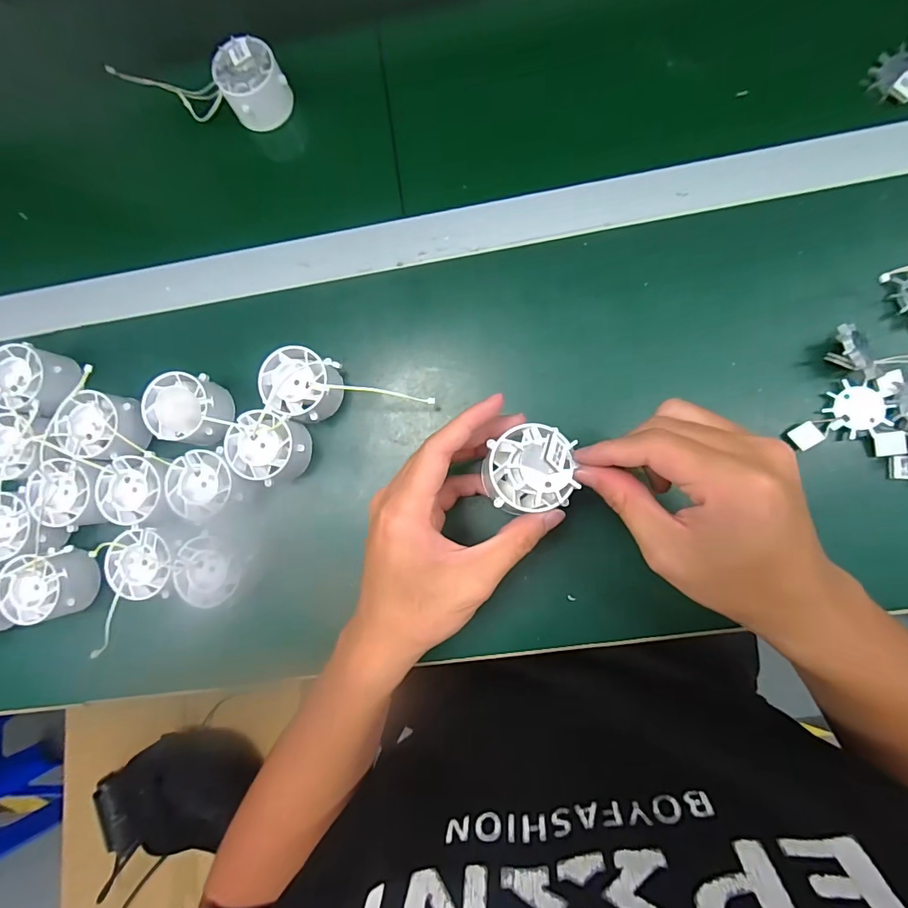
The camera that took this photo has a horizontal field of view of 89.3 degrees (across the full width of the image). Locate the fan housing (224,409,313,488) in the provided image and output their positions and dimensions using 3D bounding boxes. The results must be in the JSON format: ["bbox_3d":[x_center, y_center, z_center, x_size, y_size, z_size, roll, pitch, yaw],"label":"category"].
[{"bbox_3d":[-0.133,-0.005,0.330,0.052,0.035,0.048,0,85,5],"label":"fan housing"}]

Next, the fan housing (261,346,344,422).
[{"bbox_3d":[-0.110,-0.049,0.336,0.051,0.034,0.048,0,85,5],"label":"fan housing"}]

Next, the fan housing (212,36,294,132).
[{"bbox_3d":[-0.159,-0.295,0.366,0.048,0.041,0.040,-29,83,2],"label":"fan housing"}]

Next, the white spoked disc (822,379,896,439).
[{"bbox_3d":[0.276,-0.031,0.313,0.037,0.008,0.037,0,85,5],"label":"white spoked disc"}]

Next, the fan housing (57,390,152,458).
[{"bbox_3d":[-0.261,-0.020,0.345,0.048,0.031,0.046,-3,84,5],"label":"fan housing"}]

